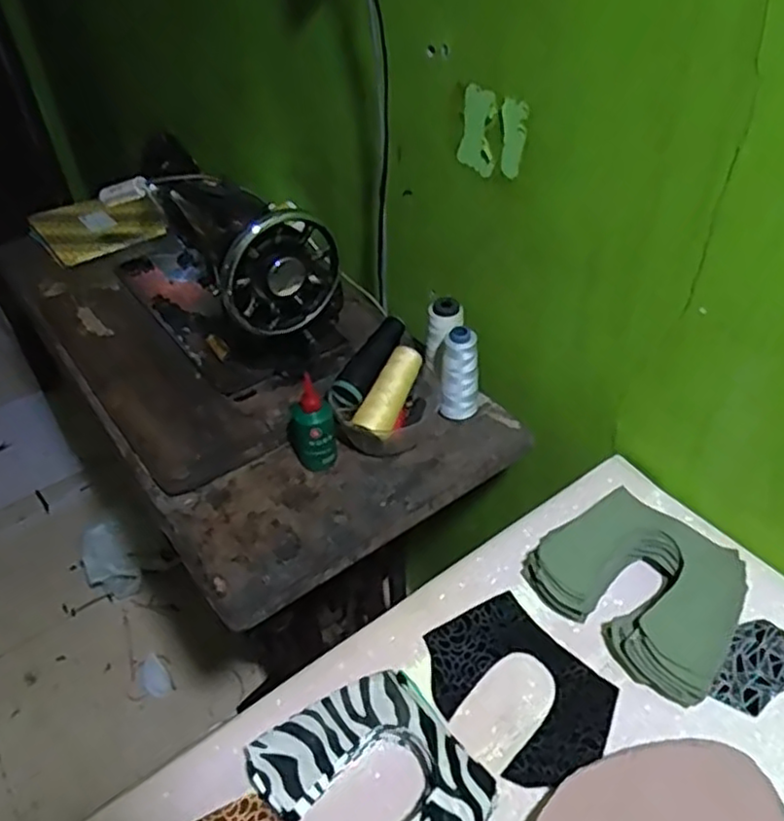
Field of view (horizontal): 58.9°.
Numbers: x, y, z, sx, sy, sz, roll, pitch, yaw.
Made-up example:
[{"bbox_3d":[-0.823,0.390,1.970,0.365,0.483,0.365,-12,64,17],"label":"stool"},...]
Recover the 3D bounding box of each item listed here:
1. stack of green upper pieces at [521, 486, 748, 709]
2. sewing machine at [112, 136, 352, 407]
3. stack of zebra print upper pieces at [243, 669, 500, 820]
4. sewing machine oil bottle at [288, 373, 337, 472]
[{"bbox_3d":[0.214,0.152,0.611,0.167,0.051,0.135,28,51,28],"label":"stack of green upper pieces"},{"bbox_3d":[-0.222,-0.209,0.880,0.167,0.209,0.375,-29,49,-25],"label":"sewing machine"},{"bbox_3d":[-0.008,0.277,0.502,0.131,0.043,0.158,-30,50,-26],"label":"stack of zebra print upper pieces"},{"bbox_3d":[-0.087,0.015,0.741,0.050,0.112,0.048,-9,44,-7],"label":"sewing machine oil bottle"}]

